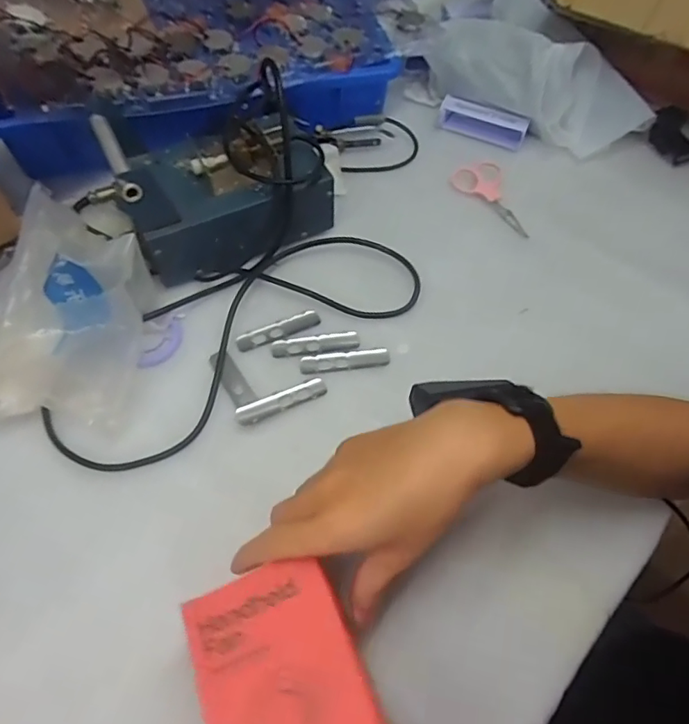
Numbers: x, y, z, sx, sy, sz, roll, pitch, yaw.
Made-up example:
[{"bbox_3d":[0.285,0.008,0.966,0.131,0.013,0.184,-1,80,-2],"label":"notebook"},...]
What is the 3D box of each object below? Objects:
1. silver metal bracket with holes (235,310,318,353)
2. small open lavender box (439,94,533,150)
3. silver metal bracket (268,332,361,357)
[{"bbox_3d":[-0.061,-0.029,0.487,0.078,0.004,0.020,-19,62,-13],"label":"silver metal bracket with holes"},{"bbox_3d":[0.158,-0.274,0.610,0.097,0.026,0.030,21,61,10],"label":"small open lavender box"},{"bbox_3d":[-0.025,-0.016,0.475,0.078,0.004,0.018,-6,60,-6],"label":"silver metal bracket"}]

